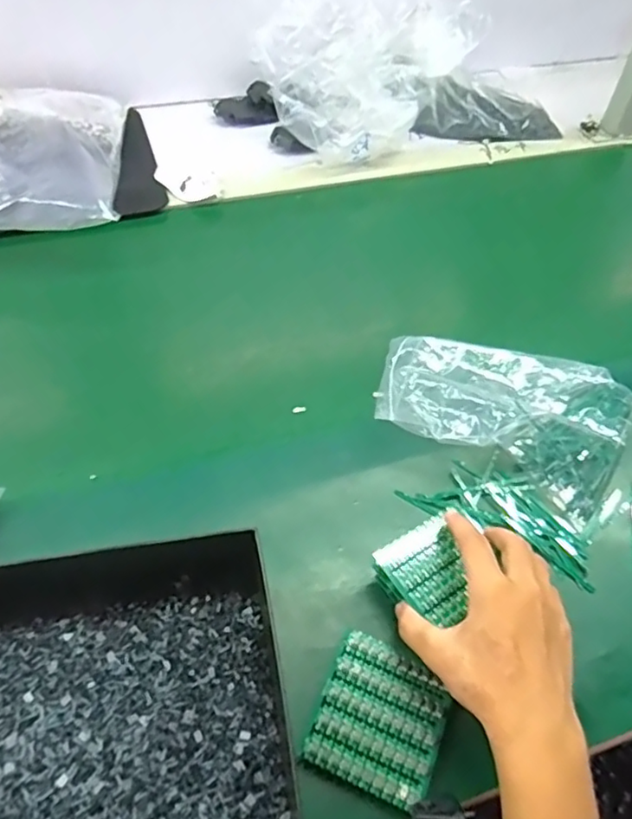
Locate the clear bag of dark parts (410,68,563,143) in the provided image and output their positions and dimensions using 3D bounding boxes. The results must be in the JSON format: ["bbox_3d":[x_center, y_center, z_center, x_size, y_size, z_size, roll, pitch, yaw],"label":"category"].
[{"bbox_3d":[0.271,-0.461,0.936,0.219,0.054,0.094,9,52,4],"label":"clear bag of dark parts"}]

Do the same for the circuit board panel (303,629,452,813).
[{"bbox_3d":[0.043,0.204,0.397,0.077,0.012,0.084,20,53,13],"label":"circuit board panel"}]

